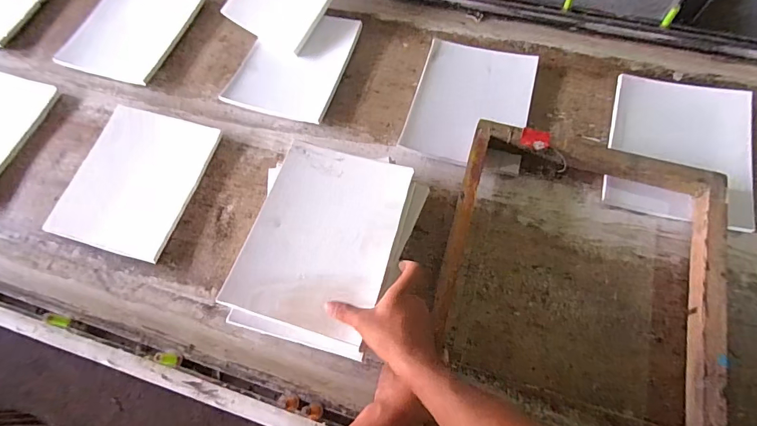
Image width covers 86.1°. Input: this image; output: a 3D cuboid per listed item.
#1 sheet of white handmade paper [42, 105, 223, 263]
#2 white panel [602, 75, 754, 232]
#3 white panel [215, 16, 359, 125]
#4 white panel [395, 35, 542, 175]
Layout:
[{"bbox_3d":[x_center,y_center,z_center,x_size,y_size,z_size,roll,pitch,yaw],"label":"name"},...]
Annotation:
[{"bbox_3d":[-0.447,-0.066,0.741,0.224,0.017,0.271,14,72,7],"label":"sheet of white handmade paper"},{"bbox_3d":[0.545,-0.119,0.727,0.233,0.030,0.280,16,72,8],"label":"white panel"},{"bbox_3d":[-0.173,-0.312,0.840,0.204,0.022,0.254,17,72,8],"label":"white panel"},{"bbox_3d":[0.181,-0.216,0.785,0.216,0.030,0.265,15,72,8],"label":"white panel"}]

